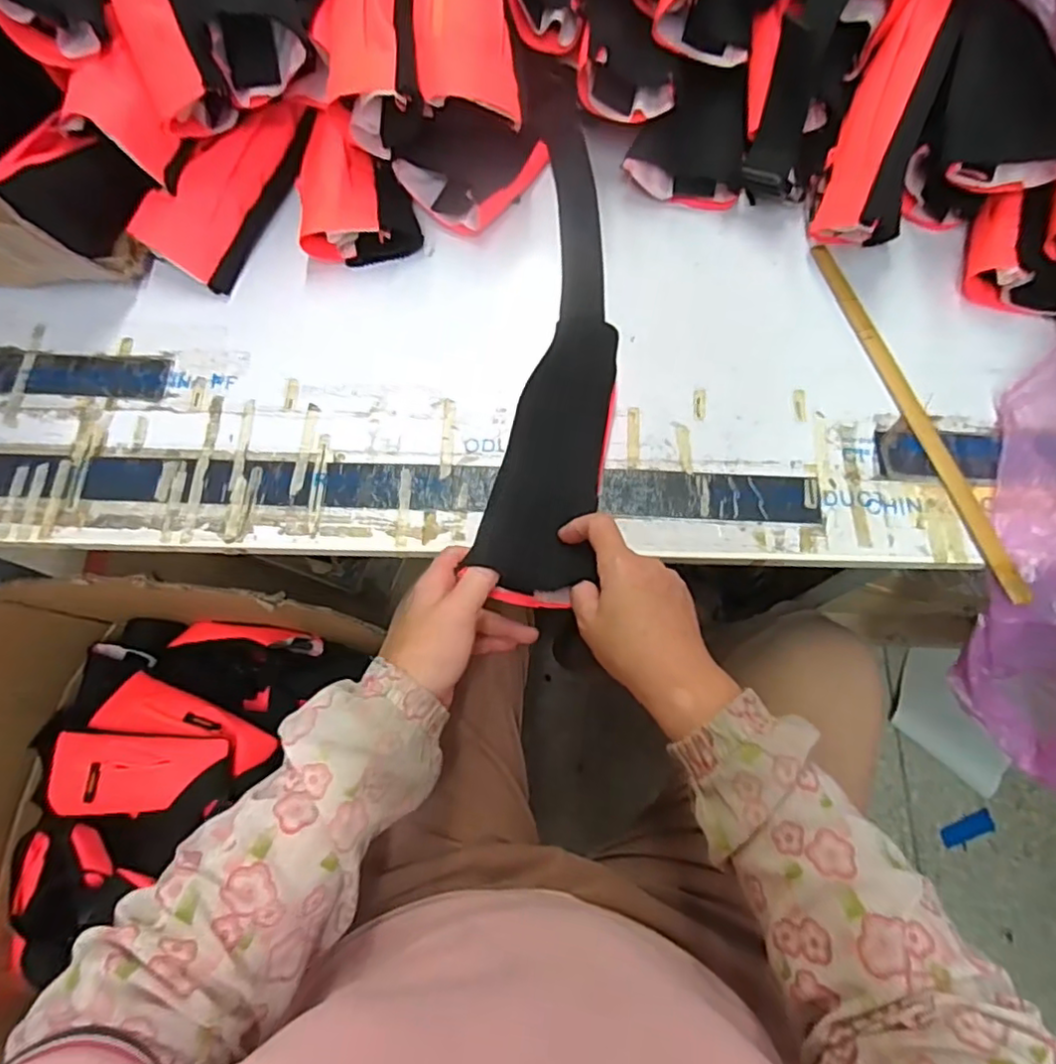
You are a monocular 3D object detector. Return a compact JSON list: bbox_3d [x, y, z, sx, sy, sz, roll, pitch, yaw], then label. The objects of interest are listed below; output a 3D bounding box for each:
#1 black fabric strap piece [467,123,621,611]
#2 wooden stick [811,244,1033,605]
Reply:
[{"bbox_3d":[0.034,-0.153,0.512,0.080,0.054,0.427,7,69,4],"label":"black fabric strap piece"},{"bbox_3d":[0.309,-0.101,0.504,0.017,0.009,0.334,-16,72,-3],"label":"wooden stick"}]

